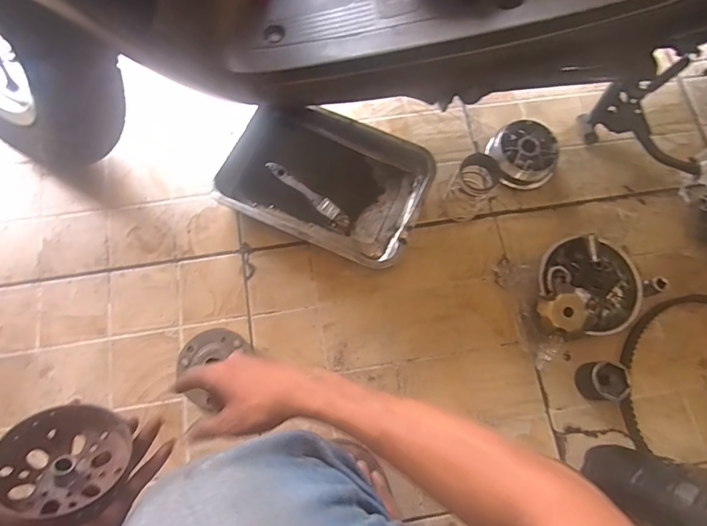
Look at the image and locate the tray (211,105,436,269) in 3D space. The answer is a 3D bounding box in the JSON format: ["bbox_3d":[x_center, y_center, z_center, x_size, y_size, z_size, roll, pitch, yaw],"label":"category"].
[{"bbox_3d":[-0.044,-0.128,0.669,0.301,0.050,0.211,24,75,5],"label":"tray"}]

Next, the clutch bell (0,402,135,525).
[{"bbox_3d":[-0.290,0.196,0.426,0.110,0.053,0.115,26,34,-3],"label":"clutch bell"}]

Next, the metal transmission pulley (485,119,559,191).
[{"bbox_3d":[0.275,-0.175,0.693,0.091,0.050,0.106,-22,76,-7],"label":"metal transmission pulley"}]

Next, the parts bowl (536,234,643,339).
[{"bbox_3d":[0.340,0.035,0.634,0.155,0.049,0.143,0,75,-1],"label":"parts bowl"}]

